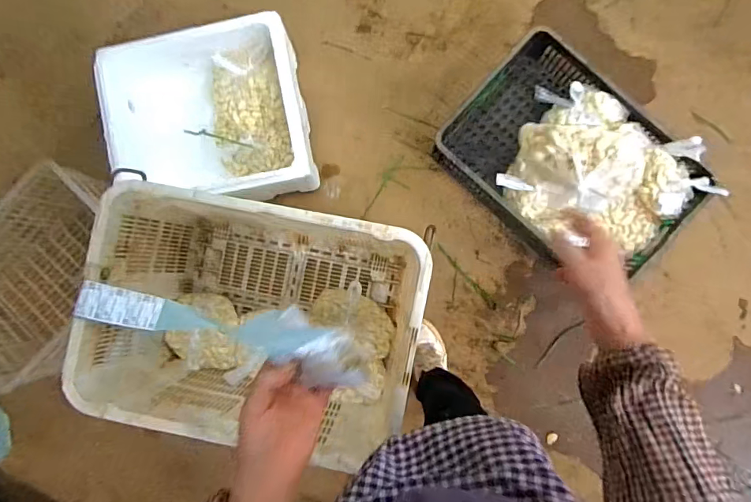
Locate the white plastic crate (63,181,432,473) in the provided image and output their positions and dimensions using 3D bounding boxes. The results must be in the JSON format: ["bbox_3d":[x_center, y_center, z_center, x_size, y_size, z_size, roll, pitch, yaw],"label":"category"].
[{"bbox_3d":[-0.272,0.154,1.131,0.746,0.458,0.524,10,89,4],"label":"white plastic crate"}]

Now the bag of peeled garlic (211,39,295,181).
[{"bbox_3d":[-0.360,-0.381,1.257,0.221,0.107,0.309,-5,87,6],"label":"bag of peeled garlic"}]

